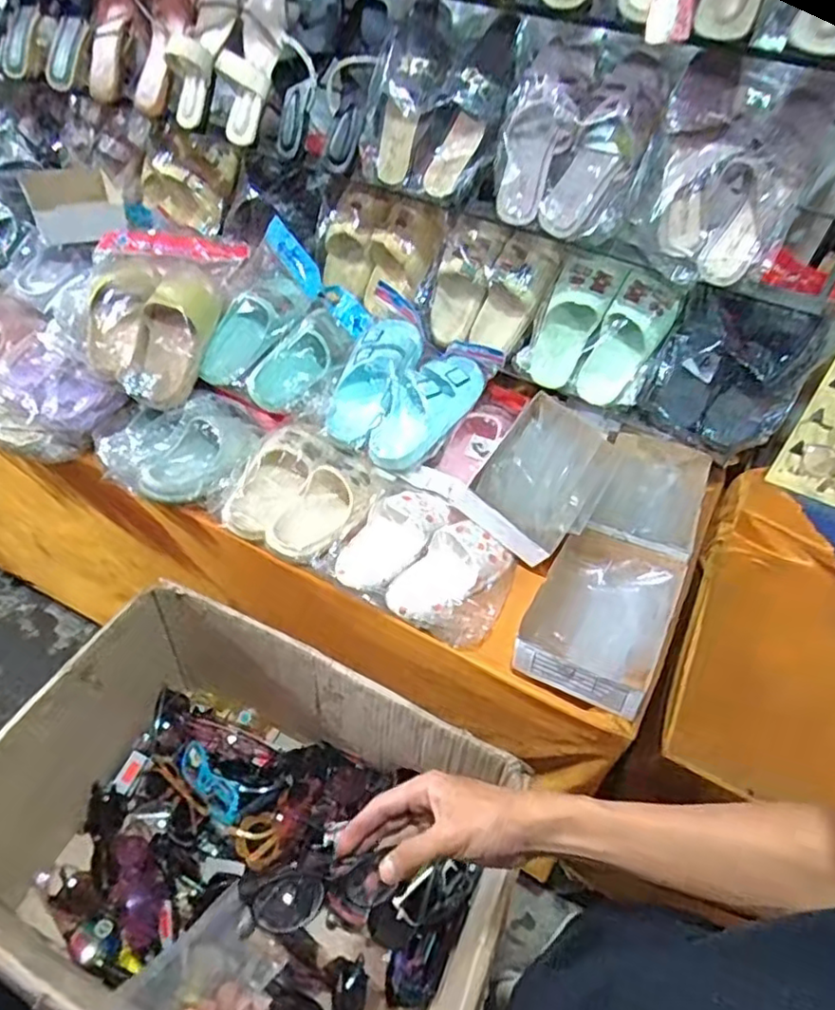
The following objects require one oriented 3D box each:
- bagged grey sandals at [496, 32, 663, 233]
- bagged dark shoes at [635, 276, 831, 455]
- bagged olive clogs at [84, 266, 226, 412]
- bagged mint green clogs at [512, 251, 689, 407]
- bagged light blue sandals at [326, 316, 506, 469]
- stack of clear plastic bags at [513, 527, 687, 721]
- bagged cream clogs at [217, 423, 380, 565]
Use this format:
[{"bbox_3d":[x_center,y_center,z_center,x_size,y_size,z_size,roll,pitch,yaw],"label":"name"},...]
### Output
[{"bbox_3d":[0.209,-0.491,0.845,0.182,0.224,0.081,28,23,18],"label":"bagged grey sandals"},{"bbox_3d":[0.454,-0.197,0.908,0.200,0.216,0.076,20,49,12],"label":"bagged dark shoes"},{"bbox_3d":[-0.434,-0.286,1.013,0.184,0.073,0.264,12,71,-1],"label":"bagged olive clogs"},{"bbox_3d":[0.280,-0.274,0.984,0.197,0.219,0.088,32,52,21],"label":"bagged mint green clogs"},{"bbox_3d":[-0.016,-0.178,1.048,0.227,0.090,0.253,23,80,6],"label":"bagged light blue sandals"},{"bbox_3d":[0.241,0.140,0.830,0.161,0.062,0.242,23,50,15],"label":"stack of clear plastic bags"},{"bbox_3d":[-0.165,-0.017,0.939,0.178,0.079,0.222,23,49,14],"label":"bagged cream clogs"}]

